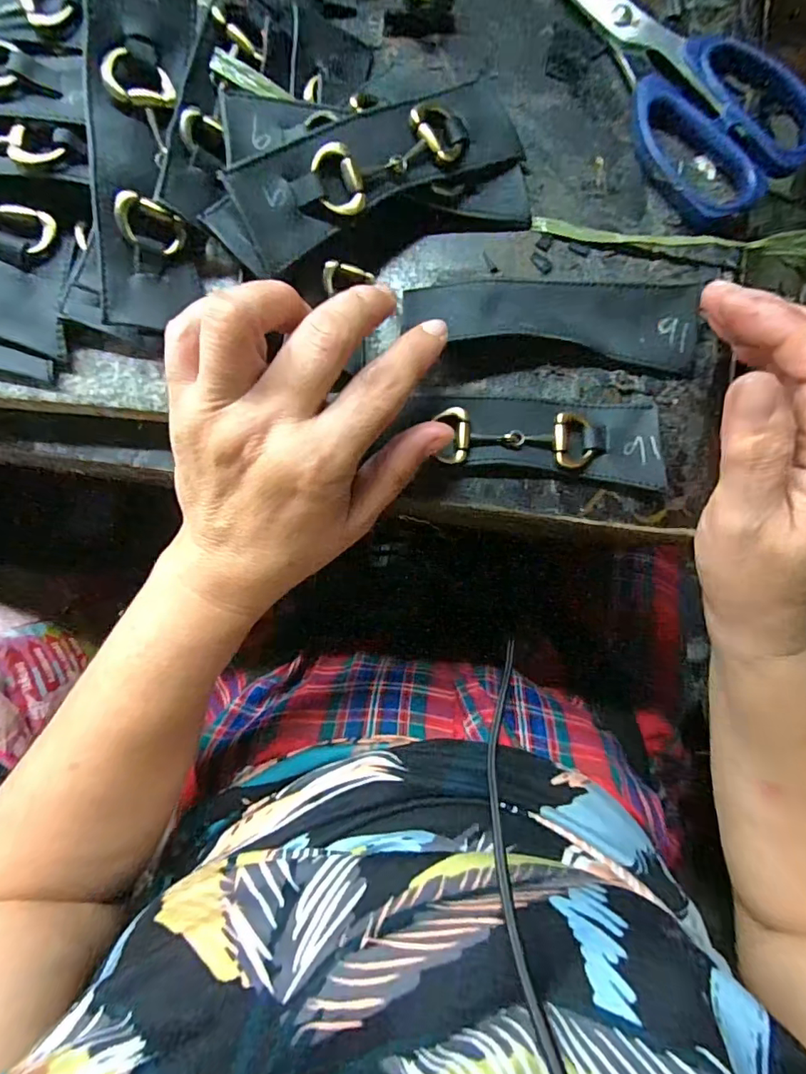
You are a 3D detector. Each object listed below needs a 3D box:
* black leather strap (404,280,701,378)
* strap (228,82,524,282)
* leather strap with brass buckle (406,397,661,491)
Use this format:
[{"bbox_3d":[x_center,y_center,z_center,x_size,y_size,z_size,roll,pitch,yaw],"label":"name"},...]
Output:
[{"bbox_3d":[0.068,-0.101,0.233,0.134,0.010,0.037,3,82,-3],"label":"black leather strap"},{"bbox_3d":[-0.006,-0.160,0.216,0.136,0.011,0.036,-34,110,-14],"label":"strap"},{"bbox_3d":[0.060,-0.048,0.233,0.114,0.012,0.037,8,87,0],"label":"leather strap with brass buckle"}]

